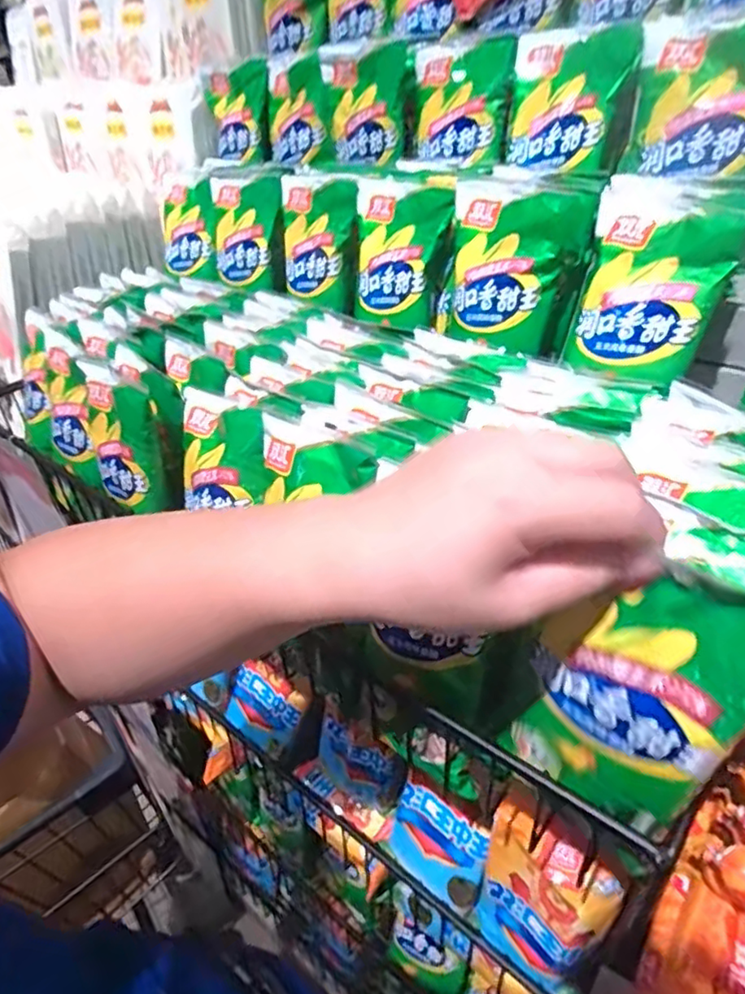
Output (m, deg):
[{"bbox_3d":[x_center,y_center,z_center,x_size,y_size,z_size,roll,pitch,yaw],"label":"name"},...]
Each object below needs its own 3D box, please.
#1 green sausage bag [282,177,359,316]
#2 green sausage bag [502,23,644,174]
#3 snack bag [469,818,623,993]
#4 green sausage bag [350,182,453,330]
[{"bbox_3d":[-0.057,-0.260,0.623,0.043,0.110,0.100,-32,45,-32],"label":"green sausage bag"},{"bbox_3d":[0.168,-0.336,0.521,0.107,0.108,0.013,20,24,37],"label":"green sausage bag"},{"bbox_3d":[0.127,0.318,0.469,0.094,0.136,0.049,22,44,31],"label":"snack bag"},{"bbox_3d":[0.024,-0.229,0.575,0.108,0.124,0.022,18,24,33],"label":"green sausage bag"}]

